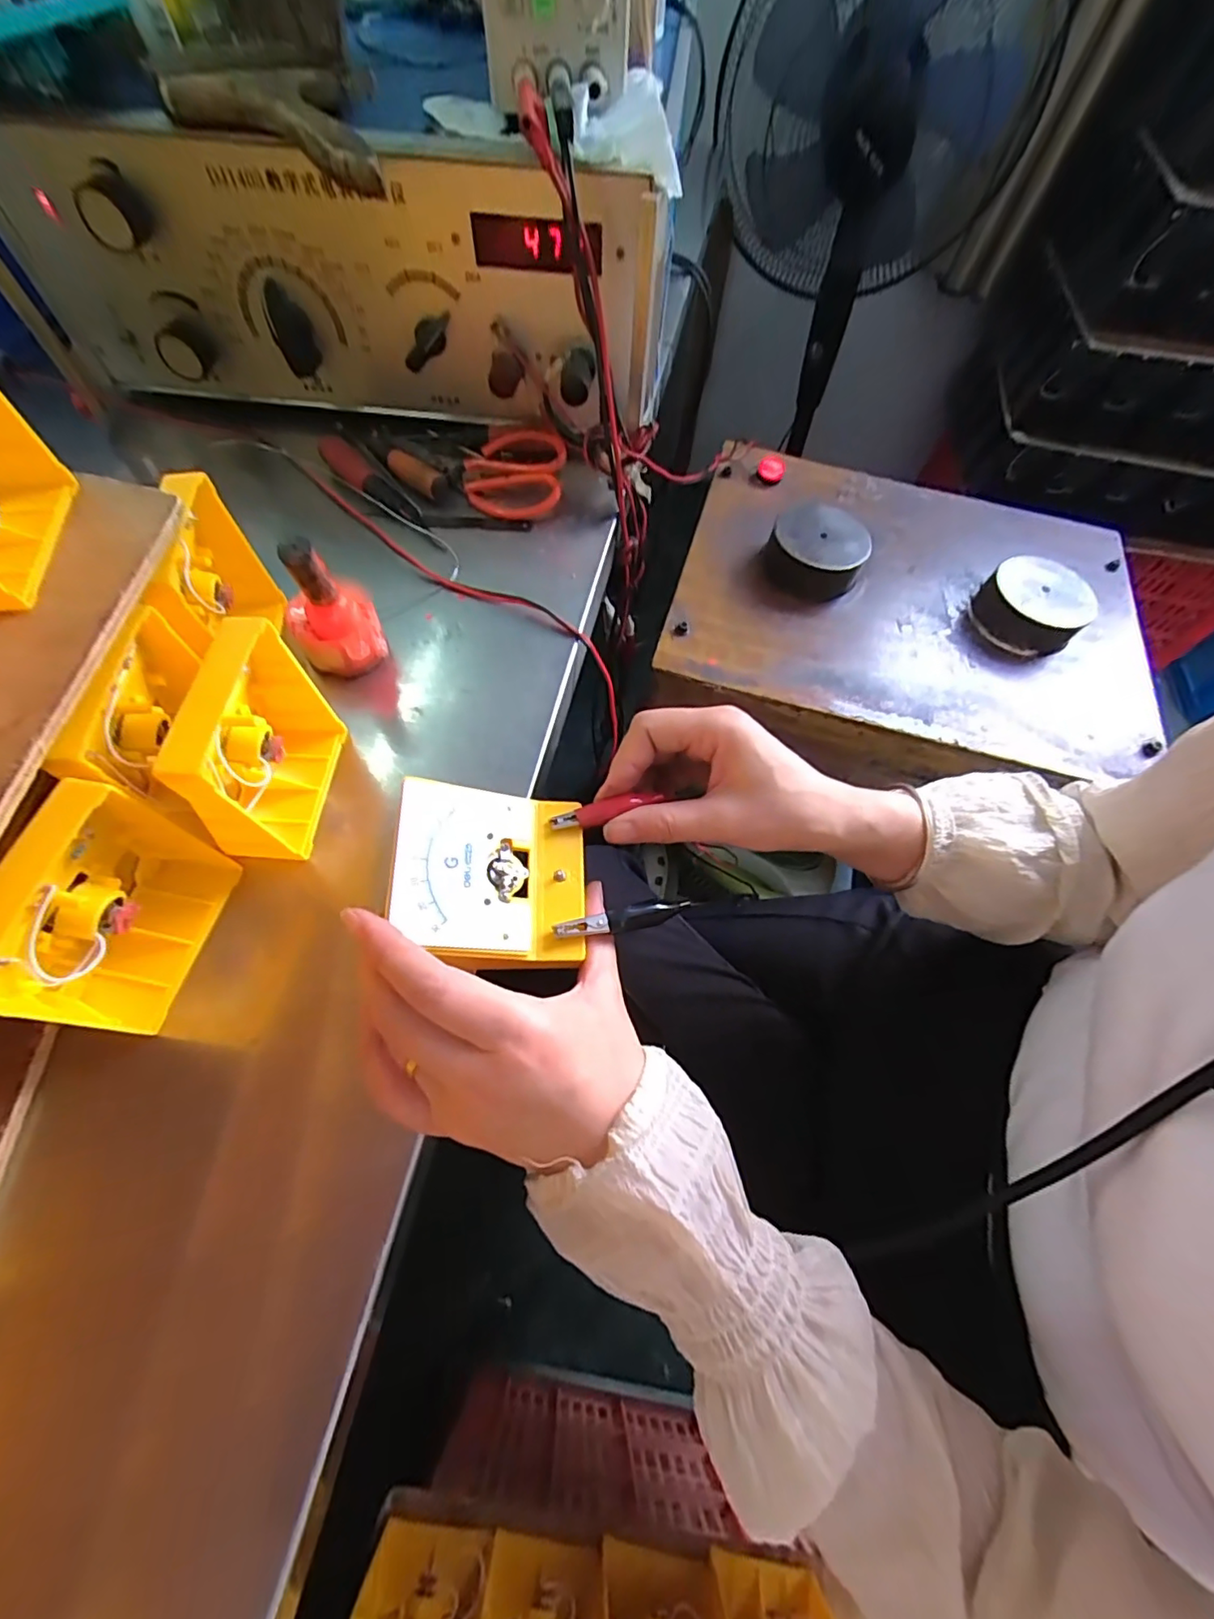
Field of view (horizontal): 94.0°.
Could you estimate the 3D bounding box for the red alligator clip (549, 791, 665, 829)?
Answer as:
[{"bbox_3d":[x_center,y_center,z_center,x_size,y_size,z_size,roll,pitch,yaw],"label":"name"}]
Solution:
[{"bbox_3d":[0.000,0.000,0.288,0.059,0.005,0.010,-16,65,-11],"label":"red alligator clip"}]

